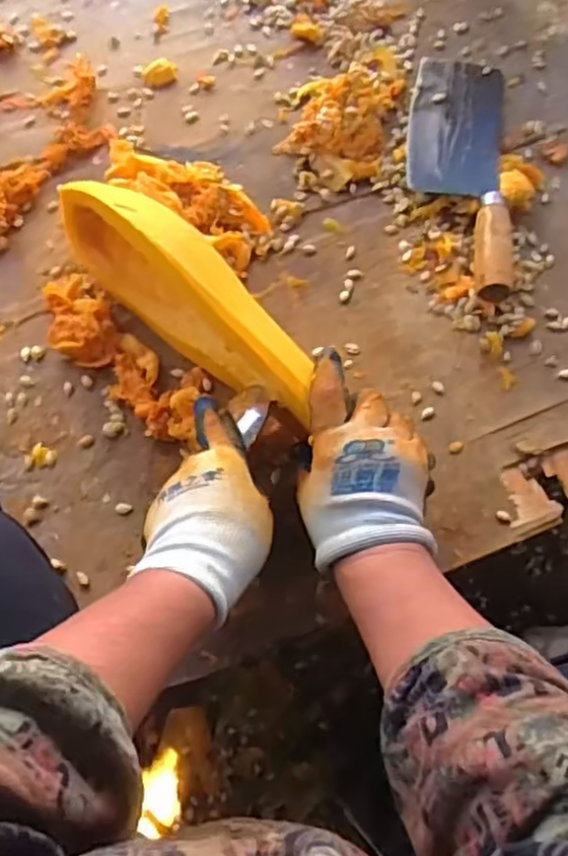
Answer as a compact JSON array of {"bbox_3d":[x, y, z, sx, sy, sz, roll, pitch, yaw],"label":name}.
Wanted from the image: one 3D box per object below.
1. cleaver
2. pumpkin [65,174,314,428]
[{"bbox_3d":[0.158,-0.237,0.624,0.090,0.039,0.266,5,74,1],"label":"cleaver"},{"bbox_3d":[-0.071,-0.103,0.532,0.245,0.116,0.054,39,76,10],"label":"pumpkin"}]

